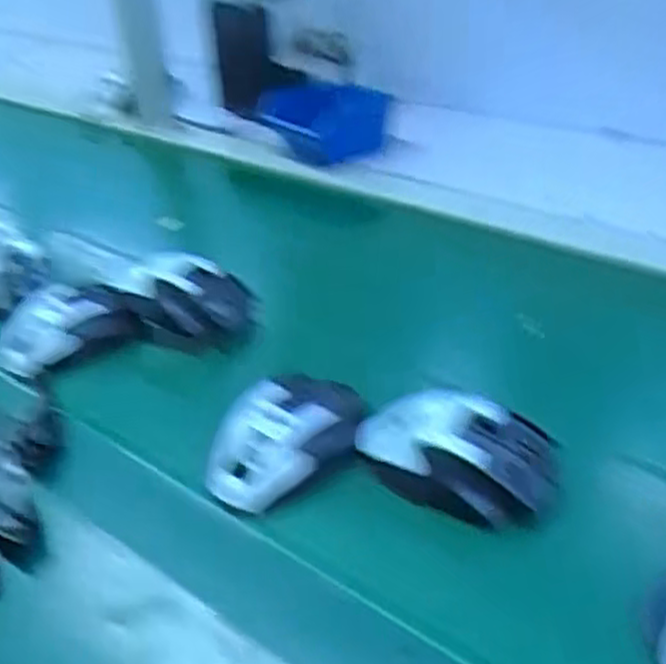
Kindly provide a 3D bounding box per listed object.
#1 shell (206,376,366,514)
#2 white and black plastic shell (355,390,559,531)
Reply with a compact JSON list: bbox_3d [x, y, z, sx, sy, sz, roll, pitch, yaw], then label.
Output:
[{"bbox_3d":[-0.029,0.063,0.503,0.109,0.034,0.074,-20,34,-20],"label":"shell"},{"bbox_3d":[0.070,0.072,0.475,0.120,0.040,0.063,8,35,22],"label":"white and black plastic shell"}]

